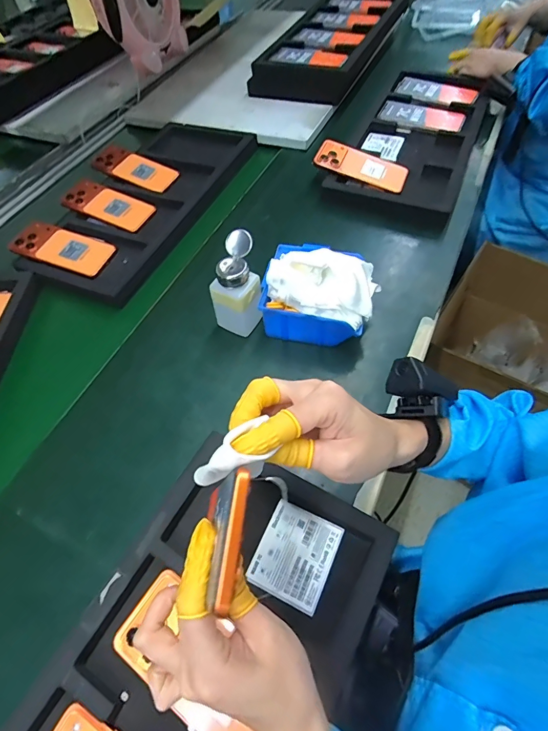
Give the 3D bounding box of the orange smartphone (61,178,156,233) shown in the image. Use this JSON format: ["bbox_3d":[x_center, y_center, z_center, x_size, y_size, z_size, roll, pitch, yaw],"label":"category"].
[{"bbox_3d":[-0.295,-0.293,0.713,0.158,0.011,0.083,23,61,8],"label":"orange smartphone"}]

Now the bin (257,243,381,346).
[{"bbox_3d":[0.063,-0.100,0.528,0.142,0.104,0.123,13,59,12],"label":"bin"}]

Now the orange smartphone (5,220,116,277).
[{"bbox_3d":[-0.347,-0.196,0.651,0.157,0.011,0.077,20,63,5],"label":"orange smartphone"}]

